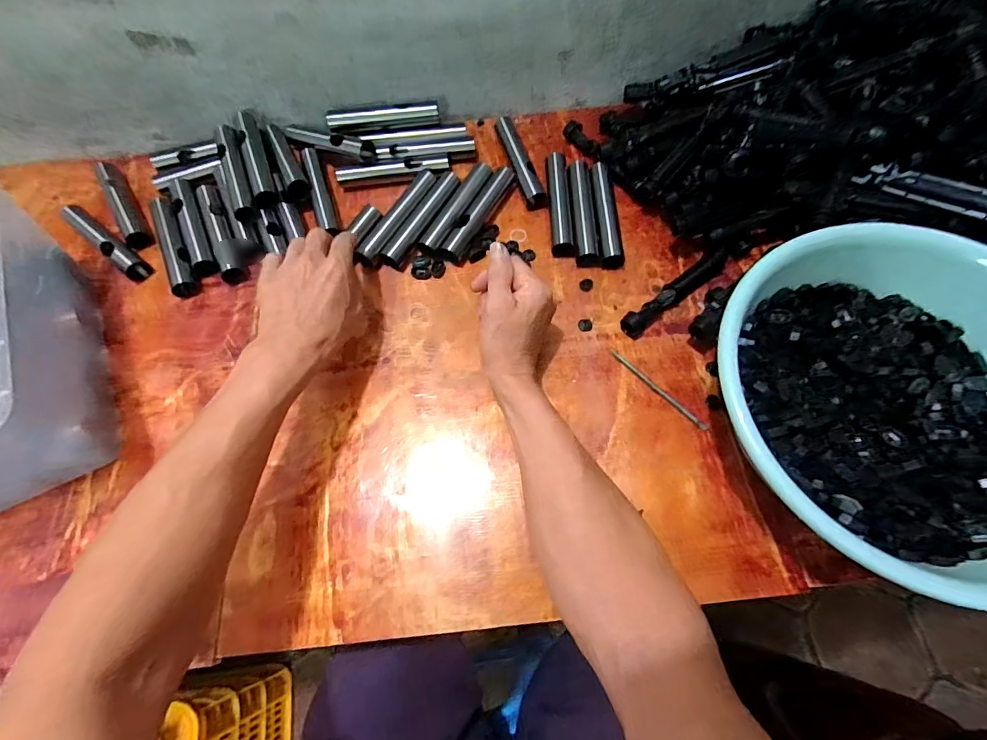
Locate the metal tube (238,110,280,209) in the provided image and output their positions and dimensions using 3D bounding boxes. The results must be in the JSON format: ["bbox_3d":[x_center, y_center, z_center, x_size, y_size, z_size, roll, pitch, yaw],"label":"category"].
[{"bbox_3d":[-0.287,-0.259,0.537,0.023,0.024,0.141,-18,67,-6],"label":"metal tube"}]

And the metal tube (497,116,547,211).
[{"bbox_3d":[0.033,-0.265,0.554,0.023,0.015,0.151,-16,67,-5],"label":"metal tube"}]

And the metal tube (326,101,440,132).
[{"bbox_3d":[-0.140,-0.324,0.564,0.136,0.029,0.024,-11,67,-3],"label":"metal tube"}]

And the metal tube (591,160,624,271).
[{"bbox_3d":[0.132,-0.185,0.520,0.025,0.019,0.146,-1,67,1],"label":"metal tube"}]

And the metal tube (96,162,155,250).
[{"bbox_3d":[-0.462,-0.211,0.550,0.023,0.028,0.152,-30,69,-11],"label":"metal tube"}]

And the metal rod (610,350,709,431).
[{"bbox_3d":[0.164,0.019,0.441,0.007,0.004,0.116,-42,74,-15],"label":"metal rod"}]

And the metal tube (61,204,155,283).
[{"bbox_3d":[-0.465,-0.154,0.524,0.147,0.027,0.025,35,72,15],"label":"metal tube"}]

